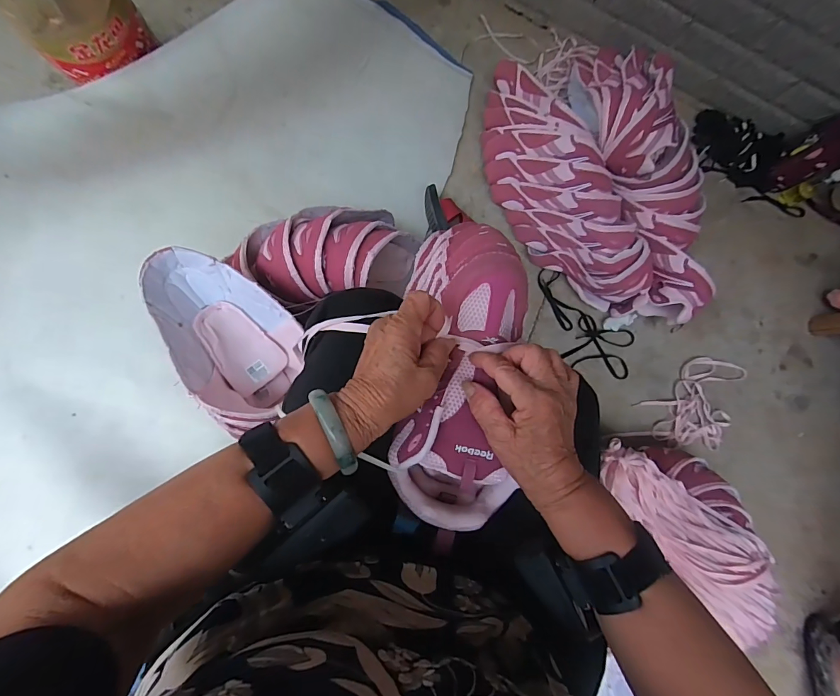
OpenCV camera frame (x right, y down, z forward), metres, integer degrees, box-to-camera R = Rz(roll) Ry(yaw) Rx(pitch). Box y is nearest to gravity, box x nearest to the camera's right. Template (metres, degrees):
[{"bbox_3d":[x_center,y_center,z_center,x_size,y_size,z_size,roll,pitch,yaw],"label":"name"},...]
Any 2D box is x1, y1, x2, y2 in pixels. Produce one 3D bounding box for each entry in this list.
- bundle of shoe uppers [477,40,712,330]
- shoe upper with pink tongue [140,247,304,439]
[{"bbox_3d":[0.352,-0.322,0.771,0.334,0.188,0.613,-26,88,-9],"label":"bundle of shoe uppers"},{"bbox_3d":[-0.250,-0.022,0.543,0.137,0.115,0.235,-35,89,-9],"label":"shoe upper with pink tongue"}]

